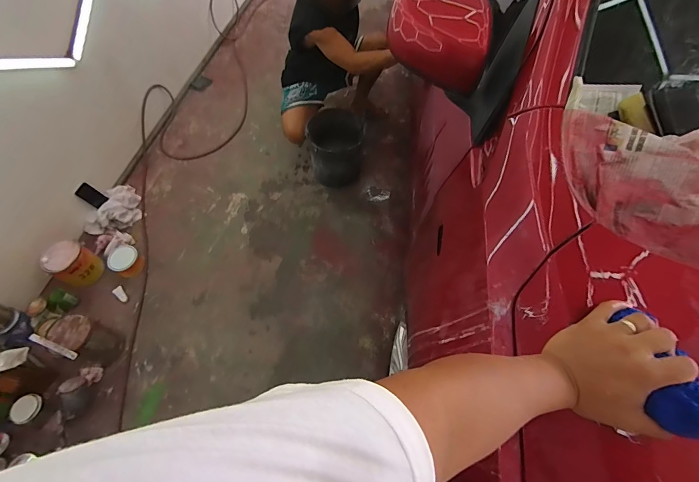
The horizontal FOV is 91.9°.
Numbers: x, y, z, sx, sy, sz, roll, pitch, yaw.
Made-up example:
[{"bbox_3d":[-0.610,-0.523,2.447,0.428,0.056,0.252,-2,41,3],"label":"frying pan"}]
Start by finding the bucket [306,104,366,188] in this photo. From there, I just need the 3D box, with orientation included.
[{"bbox_3d":[-0.059,-0.456,1.669,0.274,0.333,0.227,3,61,2],"label":"bucket"}]

